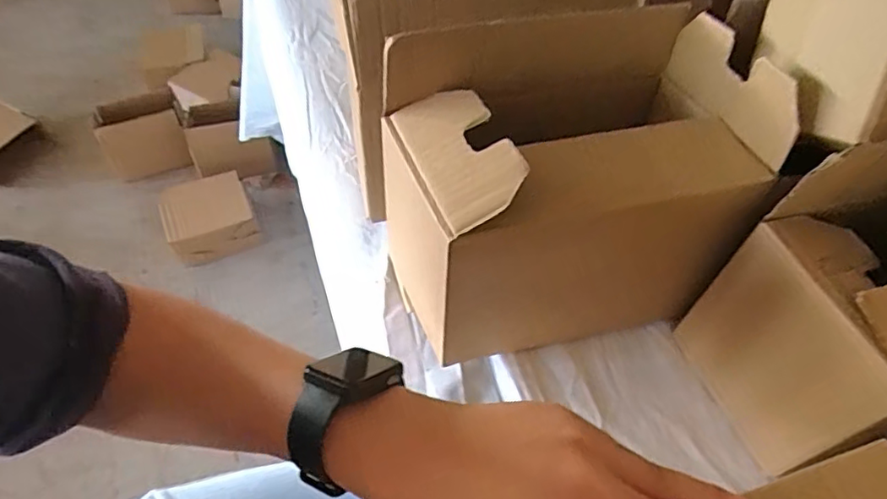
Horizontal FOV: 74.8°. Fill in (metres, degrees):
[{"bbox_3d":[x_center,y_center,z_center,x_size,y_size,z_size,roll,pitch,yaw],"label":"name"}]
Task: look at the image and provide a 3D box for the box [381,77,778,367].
[{"bbox_3d":[0.087,-0.027,0.453,0.240,0.170,0.135,-9,56,-11],"label":"box"}]

